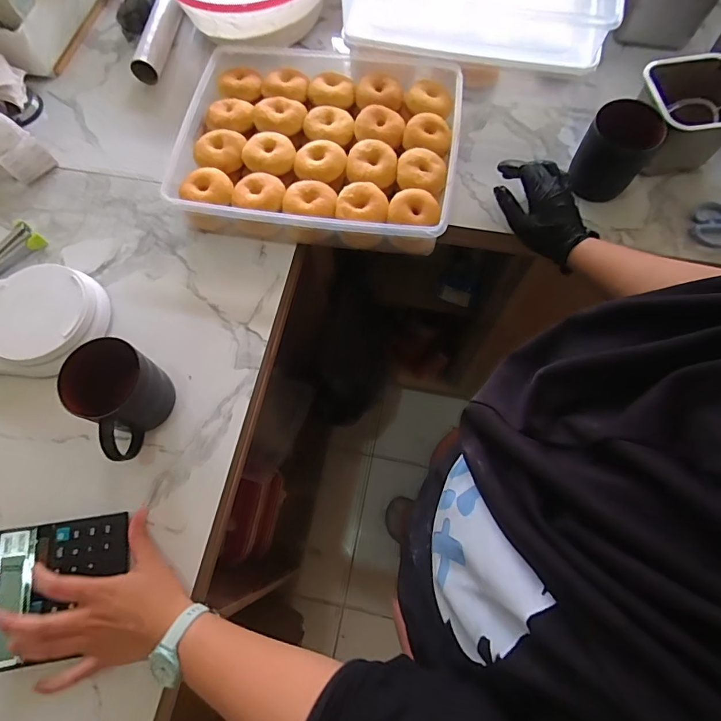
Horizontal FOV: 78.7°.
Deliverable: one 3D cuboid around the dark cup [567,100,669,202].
[{"bbox_3d":[0.322,-0.263,0.561,0.078,0.088,0.085,0,69,1],"label":"dark cup"}]

